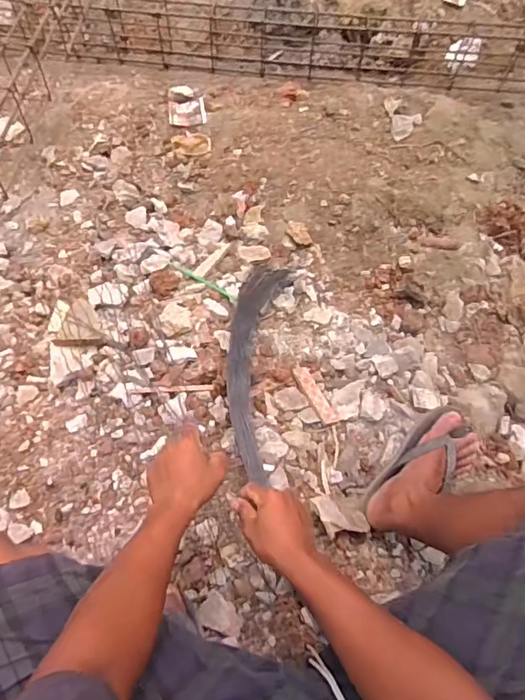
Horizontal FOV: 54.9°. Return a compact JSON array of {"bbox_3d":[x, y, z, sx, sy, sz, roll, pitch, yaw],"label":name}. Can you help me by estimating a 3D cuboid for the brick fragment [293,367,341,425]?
[{"bbox_3d":[0.109,0.090,1.041,0.040,0.016,0.141,-24,64,-14],"label":"brick fragment"}]

